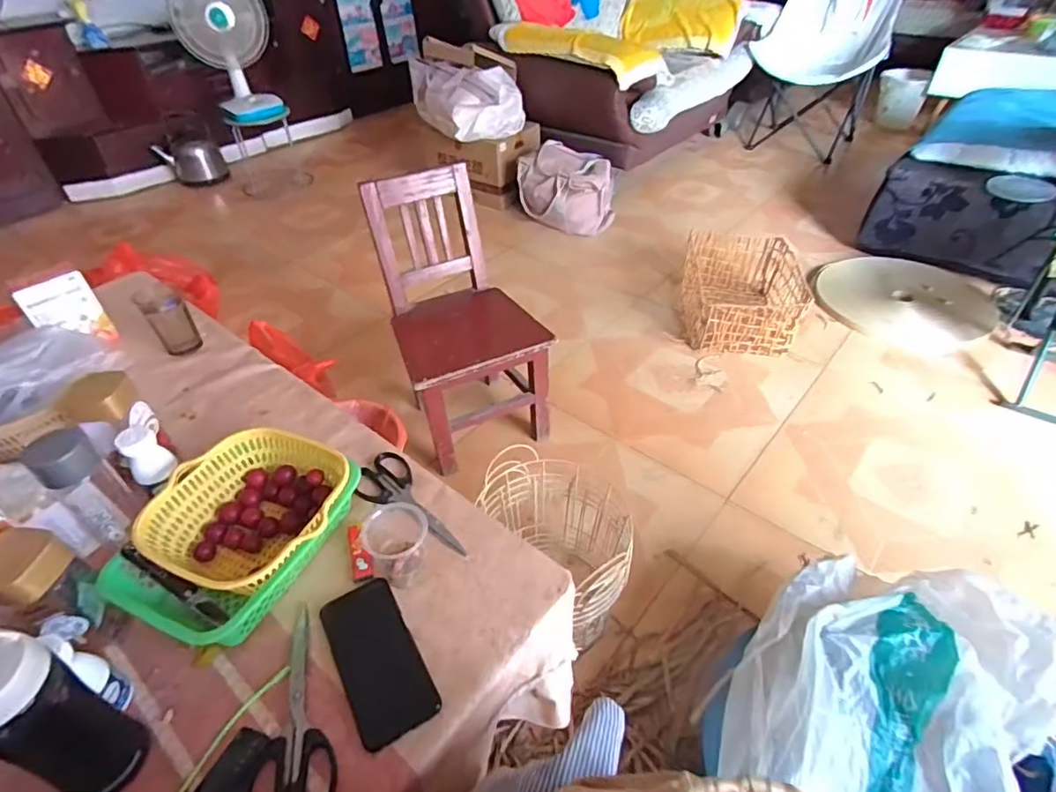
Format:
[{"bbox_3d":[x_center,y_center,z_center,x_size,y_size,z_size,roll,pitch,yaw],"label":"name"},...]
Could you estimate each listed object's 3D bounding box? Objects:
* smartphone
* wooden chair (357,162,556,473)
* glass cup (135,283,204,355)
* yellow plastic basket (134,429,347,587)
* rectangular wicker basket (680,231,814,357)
[{"bbox_3d":[-0.155,0.265,0.574,0.075,0.005,0.165,-23,46,-21],"label":"smartphone"},{"bbox_3d":[-0.142,-0.170,1.255,0.288,0.517,0.368,-16,46,-14],"label":"wooden chair"},{"bbox_3d":[-0.620,-0.132,0.976,0.063,0.097,0.069,-2,42,1],"label":"glass cup"},{"bbox_3d":[-0.317,0.138,0.669,0.200,0.079,0.205,11,44,15],"label":"yellow plastic basket"},{"bbox_3d":[0.649,-0.312,1.723,0.325,0.184,0.424,6,45,9],"label":"rectangular wicker basket"}]

